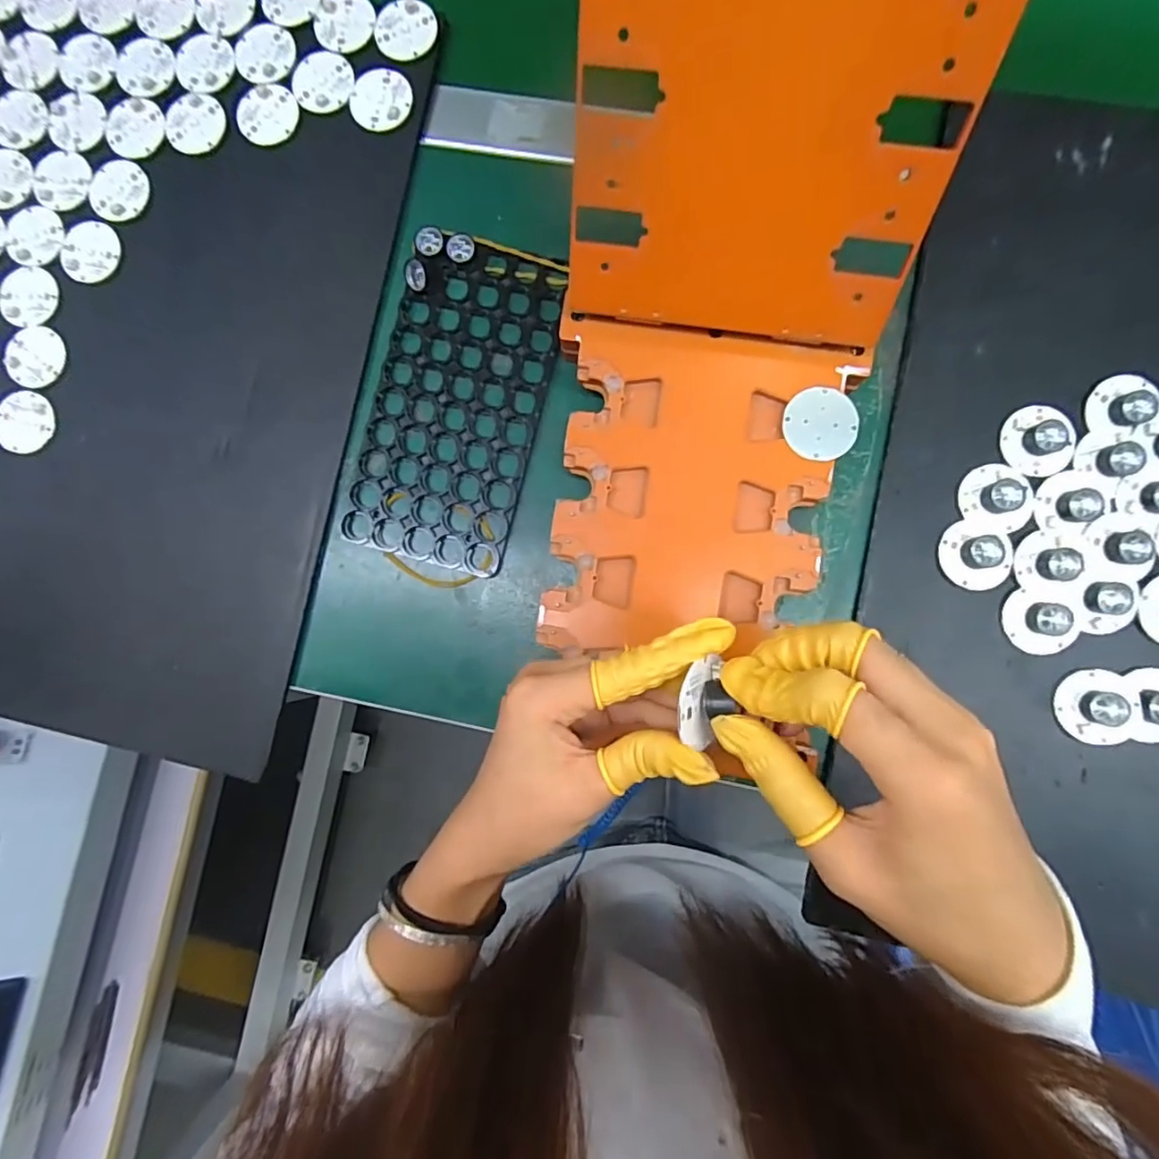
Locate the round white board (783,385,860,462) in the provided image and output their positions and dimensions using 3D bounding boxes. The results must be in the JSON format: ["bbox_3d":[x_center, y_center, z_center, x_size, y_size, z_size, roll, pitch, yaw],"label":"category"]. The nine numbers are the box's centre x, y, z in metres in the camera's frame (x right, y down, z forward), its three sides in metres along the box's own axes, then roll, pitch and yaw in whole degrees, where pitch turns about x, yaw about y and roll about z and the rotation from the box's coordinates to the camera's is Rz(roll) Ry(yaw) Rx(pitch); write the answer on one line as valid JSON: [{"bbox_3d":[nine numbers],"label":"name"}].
[{"bbox_3d":[0.130,-0.084,0.310,0.038,0.004,0.039,0,88,5],"label":"round white board"}]

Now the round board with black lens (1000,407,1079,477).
[{"bbox_3d":[0.259,-0.079,0.320,0.037,0.014,0.039,0,87,3],"label":"round board with black lens"}]

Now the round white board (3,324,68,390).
[{"bbox_3d":[-0.348,-0.142,0.365,0.034,0.004,0.039,11,88,4],"label":"round white board"}]

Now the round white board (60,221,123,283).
[{"bbox_3d":[-0.313,-0.209,0.366,0.035,0.004,0.039,15,88,4],"label":"round white board"}]

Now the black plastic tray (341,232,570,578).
[{"bbox_3d":[-0.073,-0.107,0.346,0.100,0.013,0.192,15,88,4],"label":"black plastic tray"}]

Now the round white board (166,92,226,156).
[{"bbox_3d":[-0.246,-0.292,0.368,0.038,0.004,0.038,0,87,3],"label":"round white board"}]

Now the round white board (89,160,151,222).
[{"bbox_3d":[-0.296,-0.250,0.368,0.038,0.004,0.039,0,87,3],"label":"round white board"}]

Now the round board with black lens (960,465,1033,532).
[{"bbox_3d":[0.236,-0.047,0.319,0.039,0.011,0.034,21,88,4],"label":"round board with black lens"}]

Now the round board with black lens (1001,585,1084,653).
[{"bbox_3d":[0.256,0.023,0.313,0.038,0.011,0.035,-3,87,3],"label":"round board with black lens"}]

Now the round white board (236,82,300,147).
[{"bbox_3d":[-0.198,-0.296,0.365,0.038,0.004,0.041,0,87,3],"label":"round white board"}]

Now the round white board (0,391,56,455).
[{"bbox_3d":[-0.354,-0.100,0.365,0.036,0.004,0.038,0,87,3],"label":"round white board"}]

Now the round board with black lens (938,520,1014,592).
[{"bbox_3d":[0.222,-0.013,0.319,0.038,0.011,0.036,0,87,3],"label":"round board with black lens"}]

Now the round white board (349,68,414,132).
[{"bbox_3d":[-0.125,-0.301,0.360,0.038,0.004,0.039,0,87,3],"label":"round white board"}]

